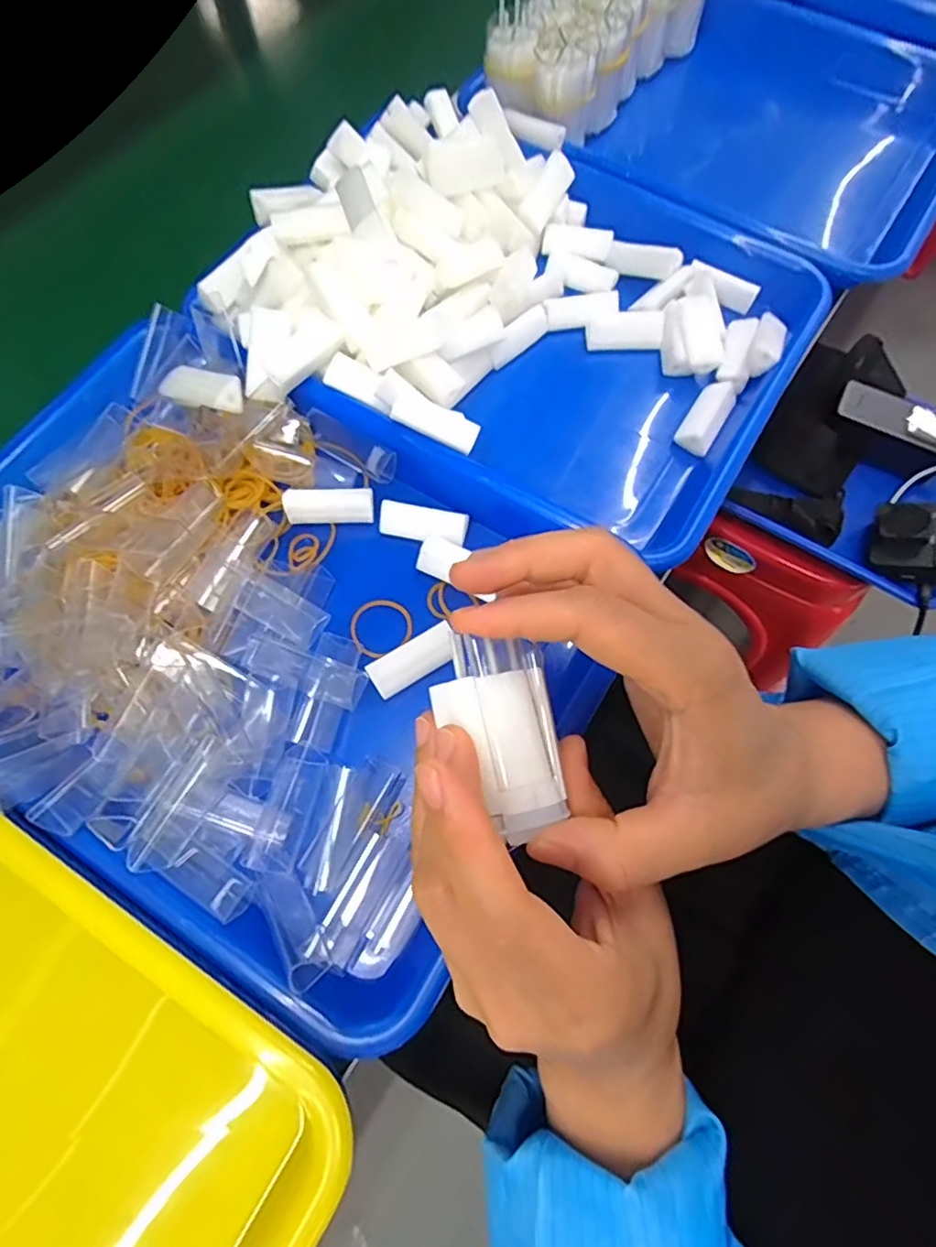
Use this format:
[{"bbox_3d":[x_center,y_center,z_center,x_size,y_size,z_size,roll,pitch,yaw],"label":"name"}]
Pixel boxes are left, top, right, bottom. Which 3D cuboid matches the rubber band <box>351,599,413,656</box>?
[{"bbox_3d":[-0.045,0.001,0.299,0.031,0.004,0.029,0,69,0],"label":"rubber band"}]

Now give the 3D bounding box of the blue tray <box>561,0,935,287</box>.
[{"bbox_3d":[0.230,-0.344,0.457,0.230,0.104,0.268,33,73,12],"label":"blue tray"}]

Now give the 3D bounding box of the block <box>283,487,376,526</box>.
[{"bbox_3d":[-0.073,-0.063,0.315,0.046,0.016,0.015,-2,69,0],"label":"block"}]

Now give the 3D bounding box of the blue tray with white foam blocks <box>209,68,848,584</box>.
[{"bbox_3d":[0.030,-0.192,0.353,0.319,0.059,0.269,30,72,11],"label":"blue tray with white foam blocks"}]

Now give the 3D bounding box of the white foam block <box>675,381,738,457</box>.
[{"bbox_3d":[0.140,-0.122,0.341,0.021,0.014,0.049,30,72,11],"label":"white foam block"}]

